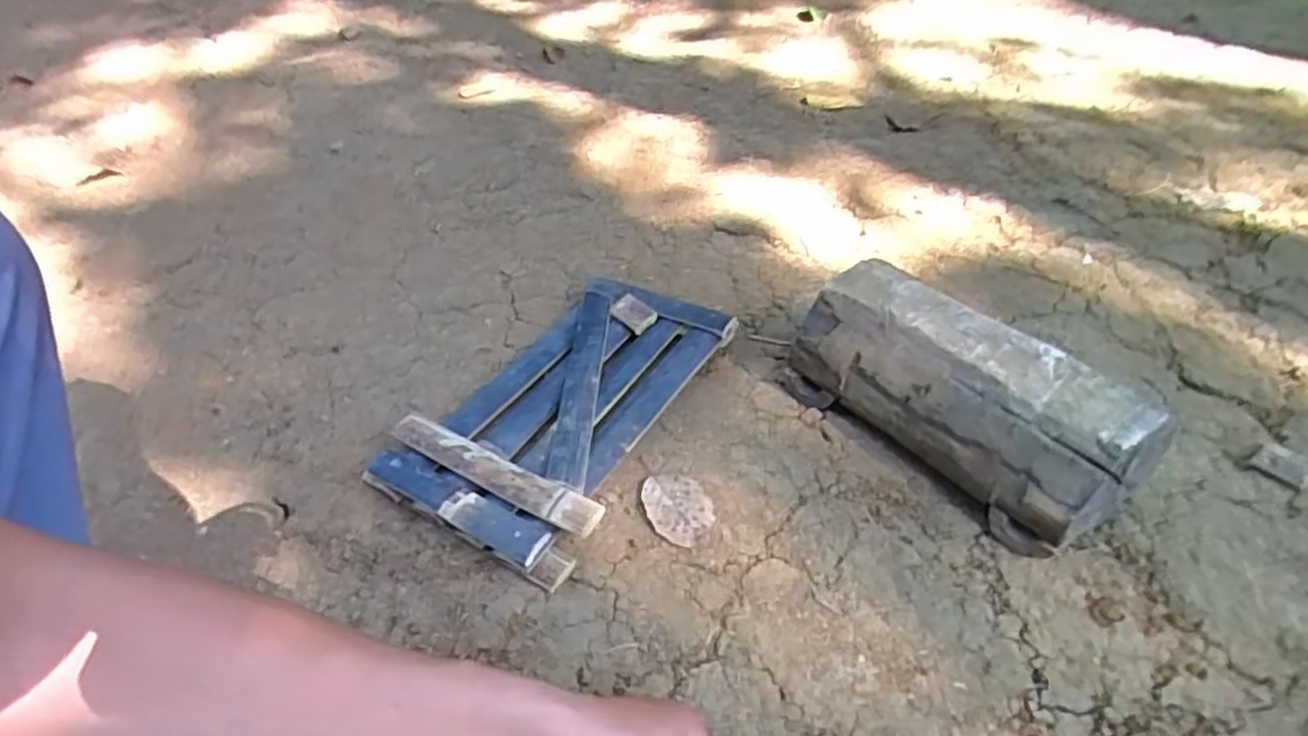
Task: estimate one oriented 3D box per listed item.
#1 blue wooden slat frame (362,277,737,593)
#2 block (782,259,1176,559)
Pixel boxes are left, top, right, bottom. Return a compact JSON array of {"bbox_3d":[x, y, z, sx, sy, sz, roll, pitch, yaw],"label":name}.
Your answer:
[{"bbox_3d":[-0.079,0.034,0.707,0.216,0.042,0.341,23,49,26],"label":"blue wooden slat frame"},{"bbox_3d":[0.267,0.028,0.631,0.110,0.120,0.280,-30,49,-26],"label":"block"}]

